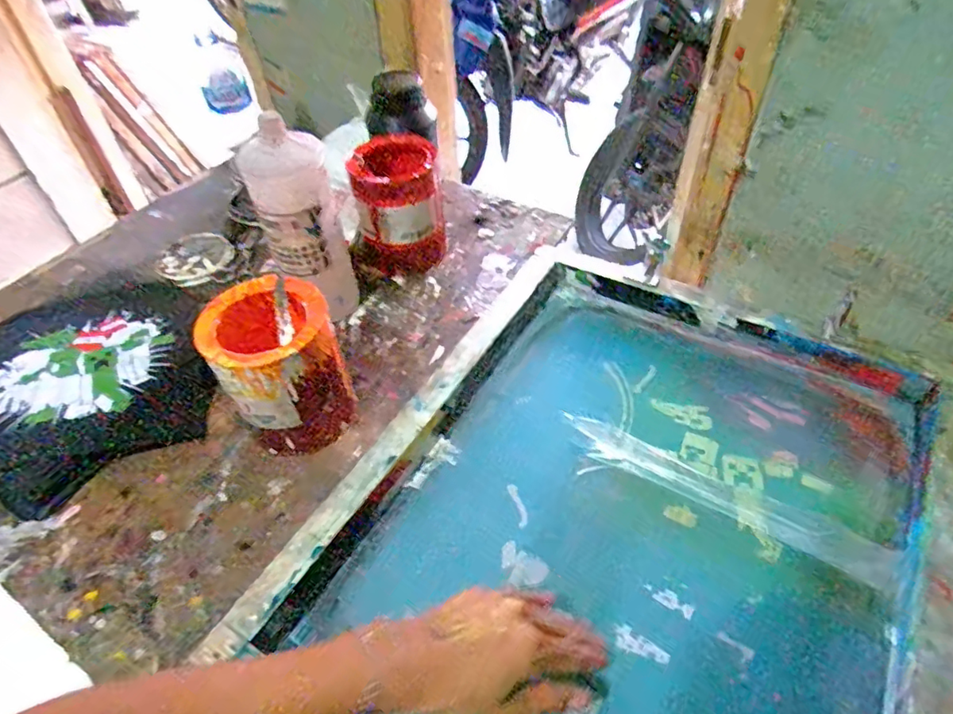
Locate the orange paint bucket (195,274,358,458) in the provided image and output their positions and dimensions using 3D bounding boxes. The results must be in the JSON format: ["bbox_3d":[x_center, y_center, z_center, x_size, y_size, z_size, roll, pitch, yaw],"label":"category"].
[{"bbox_3d":[-0.182,0.013,0.548,0.105,0.139,0.104,-2,48,2],"label":"orange paint bucket"}]

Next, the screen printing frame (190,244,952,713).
[{"bbox_3d":[0.136,0.132,0.478,0.448,0.050,0.533,23,53,23],"label":"screen printing frame"}]

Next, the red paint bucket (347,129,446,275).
[{"bbox_3d":[-0.098,-0.188,0.721,0.110,0.145,0.108,-4,48,0],"label":"red paint bucket"}]

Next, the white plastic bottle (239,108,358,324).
[{"bbox_3d":[-0.185,-0.135,0.622,0.079,0.231,0.070,-18,48,-14],"label":"white plastic bottle"}]

